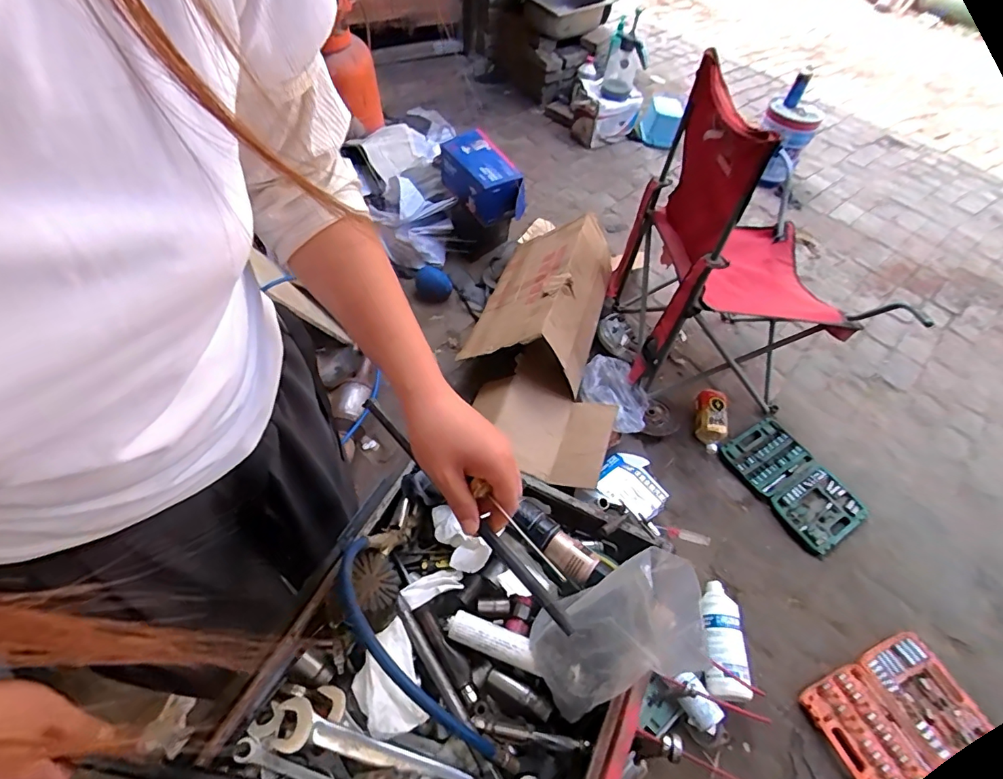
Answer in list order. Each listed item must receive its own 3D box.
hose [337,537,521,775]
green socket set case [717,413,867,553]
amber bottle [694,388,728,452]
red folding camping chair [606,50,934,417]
[{"bbox_3d":[-0.078,0.270,0.473,0.018,0.090,0.275,-41,81,3],"label":"hose"},{"bbox_3d":[0.904,0.288,1.542,0.257,0.066,0.408,-24,57,-22],"label":"green socket set case"},{"bbox_3d":[0.679,0.100,1.606,0.085,0.058,0.219,7,74,0],"label":"amber bottle"},{"bbox_3d":[0.774,-0.389,1.523,0.667,0.908,0.592,1,52,-5],"label":"red folding camping chair"}]

